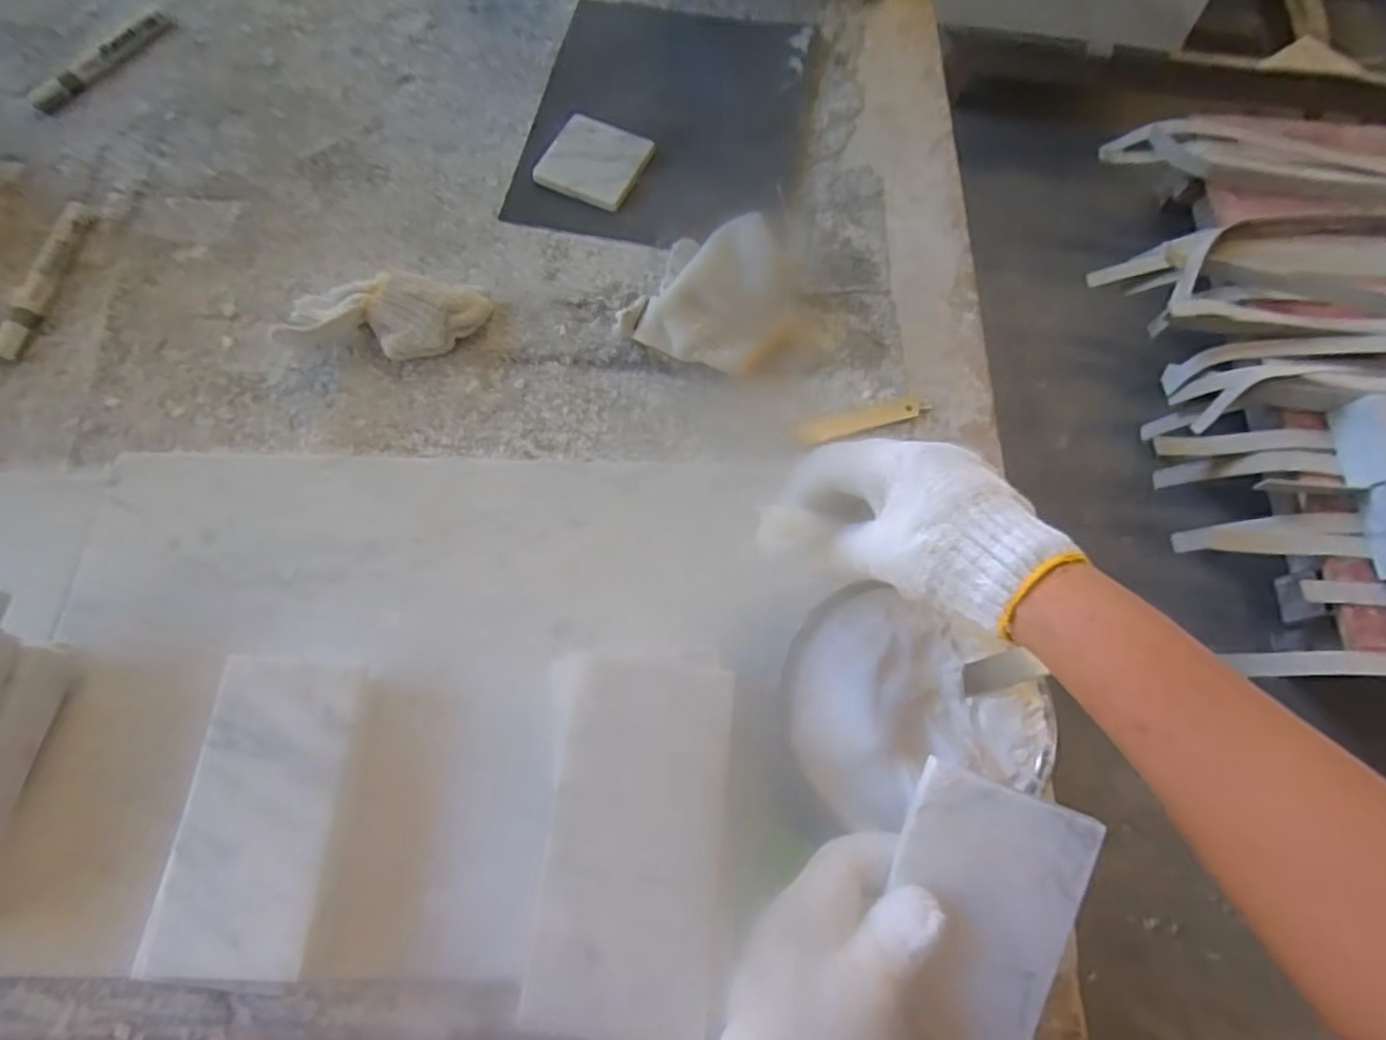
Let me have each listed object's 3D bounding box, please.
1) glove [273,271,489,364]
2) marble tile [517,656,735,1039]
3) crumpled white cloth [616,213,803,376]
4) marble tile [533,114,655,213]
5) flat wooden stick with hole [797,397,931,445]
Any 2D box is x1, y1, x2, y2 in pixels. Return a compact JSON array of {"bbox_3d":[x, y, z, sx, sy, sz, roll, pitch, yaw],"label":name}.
[{"bbox_3d":[-0.222,-0.145,0.483,0.143,0.046,0.052,-6,70,-4],"label":"glove"},{"bbox_3d":[-0.025,0.141,0.299,0.076,0.013,0.151,6,70,0],"label":"marble tile"},{"bbox_3d":[0.015,-0.169,0.490,0.125,0.059,0.103,10,70,2],"label":"crumpled white cloth"},{"bbox_3d":[-0.081,-0.300,0.559,0.077,0.014,0.078,24,71,7],"label":"marble tile"},{"bbox_3d":[0.125,-0.074,0.489,0.101,0.004,0.019,-15,71,-7],"label":"flat wooden stick with hole"}]

